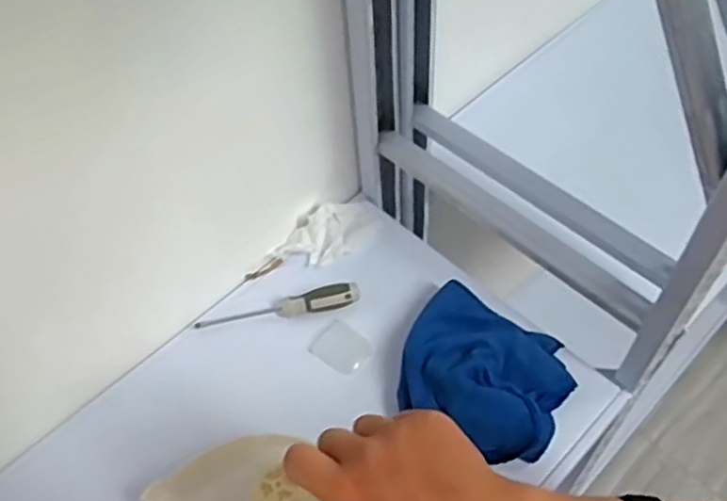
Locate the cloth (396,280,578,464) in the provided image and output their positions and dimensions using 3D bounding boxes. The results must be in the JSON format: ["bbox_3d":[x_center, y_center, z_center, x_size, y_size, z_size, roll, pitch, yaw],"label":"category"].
[{"bbox_3d":[0.119,0.124,0.686,0.170,0.071,0.161,24,59,21],"label":"cloth"}]

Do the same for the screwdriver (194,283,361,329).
[{"bbox_3d":[-0.097,0.061,0.773,0.185,0.024,0.027,-8,53,-1],"label":"screwdriver"}]

